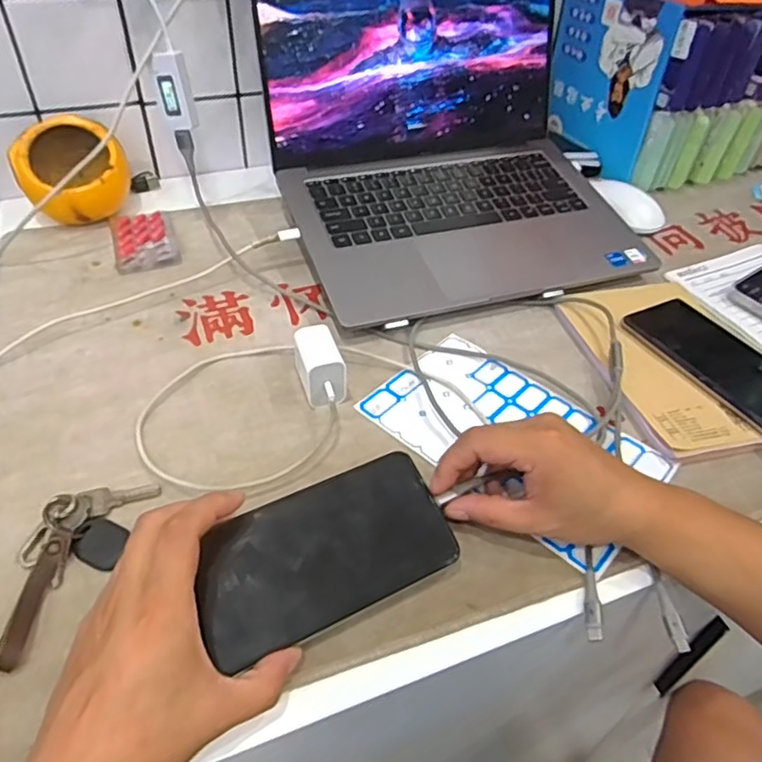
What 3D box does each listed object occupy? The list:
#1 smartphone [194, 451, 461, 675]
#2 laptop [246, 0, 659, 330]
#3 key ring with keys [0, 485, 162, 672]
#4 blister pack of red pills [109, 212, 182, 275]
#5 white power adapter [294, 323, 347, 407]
[{"bbox_3d":[-0.030,0.093,0.343,0.139,0.004,0.072,-20,69,-21],"label":"smartphone"},{"bbox_3d":[0.068,-0.252,0.558,0.312,0.217,0.309,-14,47,-17],"label":"laptop"},{"bbox_3d":[-0.179,0.099,0.349,0.051,0.017,0.118,12,45,9],"label":"key ring with keys"},{"bbox_3d":[-0.228,-0.137,0.596,0.057,0.009,0.097,-14,47,-17],"label":"blister pack of red pills"},{"bbox_3d":[-0.044,-0.010,0.448,0.032,0.035,0.052,-9,45,-13],"label":"white power adapter"}]

